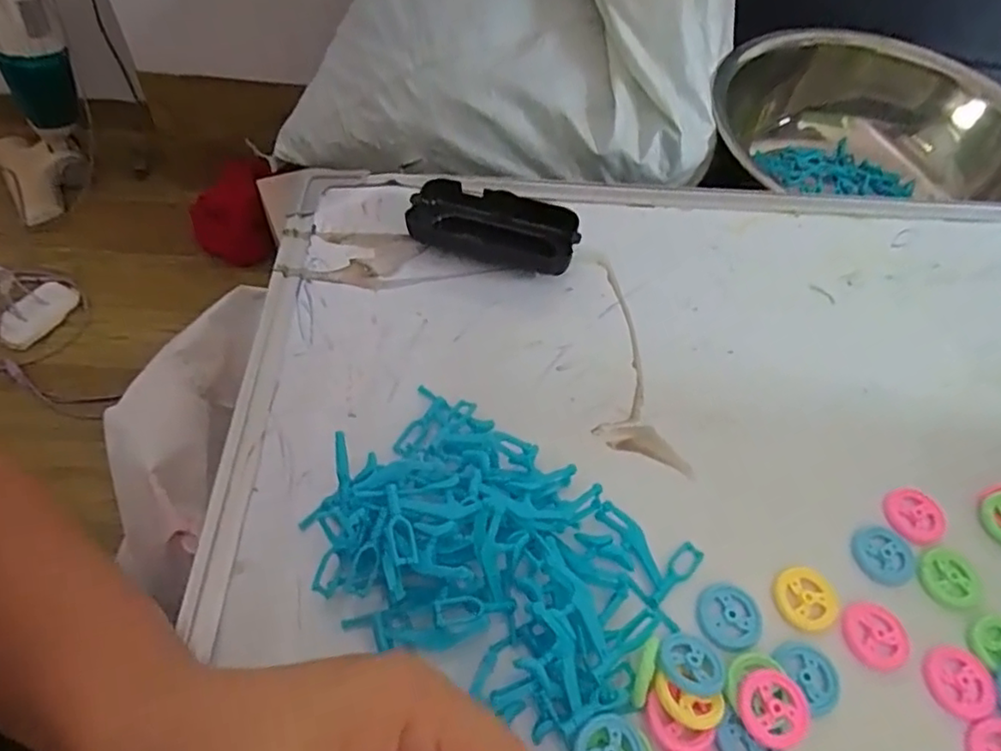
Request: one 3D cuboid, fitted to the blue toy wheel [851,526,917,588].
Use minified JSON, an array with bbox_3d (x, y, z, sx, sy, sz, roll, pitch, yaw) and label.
[{"bbox_3d":[0.197,0.091,0.322,0.031,0.004,0.029,2,55,-3],"label":"blue toy wheel"}]

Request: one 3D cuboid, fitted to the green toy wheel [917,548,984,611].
[{"bbox_3d":[0.227,0.101,0.316,0.031,0.004,0.030,2,55,-3],"label":"green toy wheel"}]

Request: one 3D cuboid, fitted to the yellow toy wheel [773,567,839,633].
[{"bbox_3d":[0.149,0.108,0.306,0.031,0.004,0.029,2,55,-3],"label":"yellow toy wheel"}]

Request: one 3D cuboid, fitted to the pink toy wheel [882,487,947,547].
[{"bbox_3d":[0.222,0.074,0.335,0.032,0.004,0.030,2,55,-3],"label":"pink toy wheel"}]

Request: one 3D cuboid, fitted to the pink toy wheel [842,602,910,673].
[{"bbox_3d":[0.178,0.123,0.298,0.030,0.004,0.030,2,55,-3],"label":"pink toy wheel"}]

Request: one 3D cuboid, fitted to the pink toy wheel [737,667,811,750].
[{"bbox_3d":[0.118,0.144,0.272,0.031,0.010,0.029,2,55,-3],"label":"pink toy wheel"}]

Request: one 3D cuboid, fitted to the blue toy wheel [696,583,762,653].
[{"bbox_3d":[0.109,0.113,0.298,0.031,0.004,0.029,2,55,-3],"label":"blue toy wheel"}]

